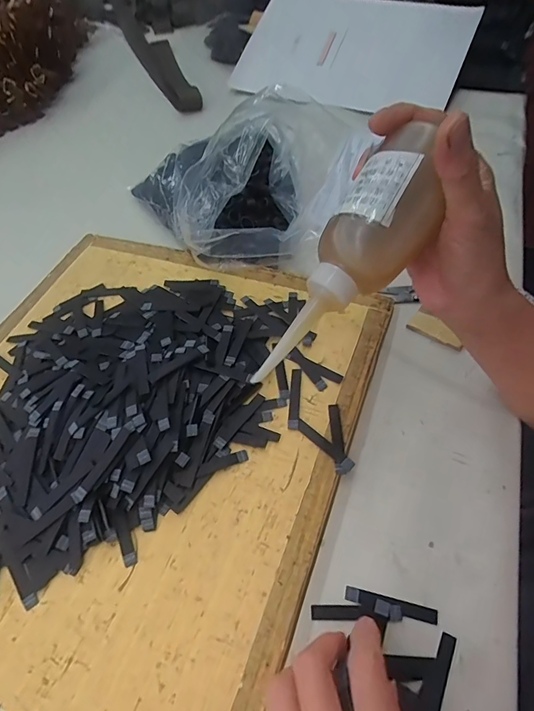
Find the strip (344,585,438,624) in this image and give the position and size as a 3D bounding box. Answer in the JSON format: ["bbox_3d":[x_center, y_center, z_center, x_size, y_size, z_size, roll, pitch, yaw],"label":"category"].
[{"bbox_3d":[0.085,0.170,0.283,0.061,0.004,0.010,11,57,10],"label":"strip"}]

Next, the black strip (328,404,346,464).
[{"bbox_3d":[0.058,0.063,0.343,0.009,0.005,0.052,-3,56,1],"label":"black strip"}]

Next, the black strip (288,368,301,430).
[{"bbox_3d":[0.025,0.037,0.366,0.008,0.004,0.060,3,56,5],"label":"black strip"}]

